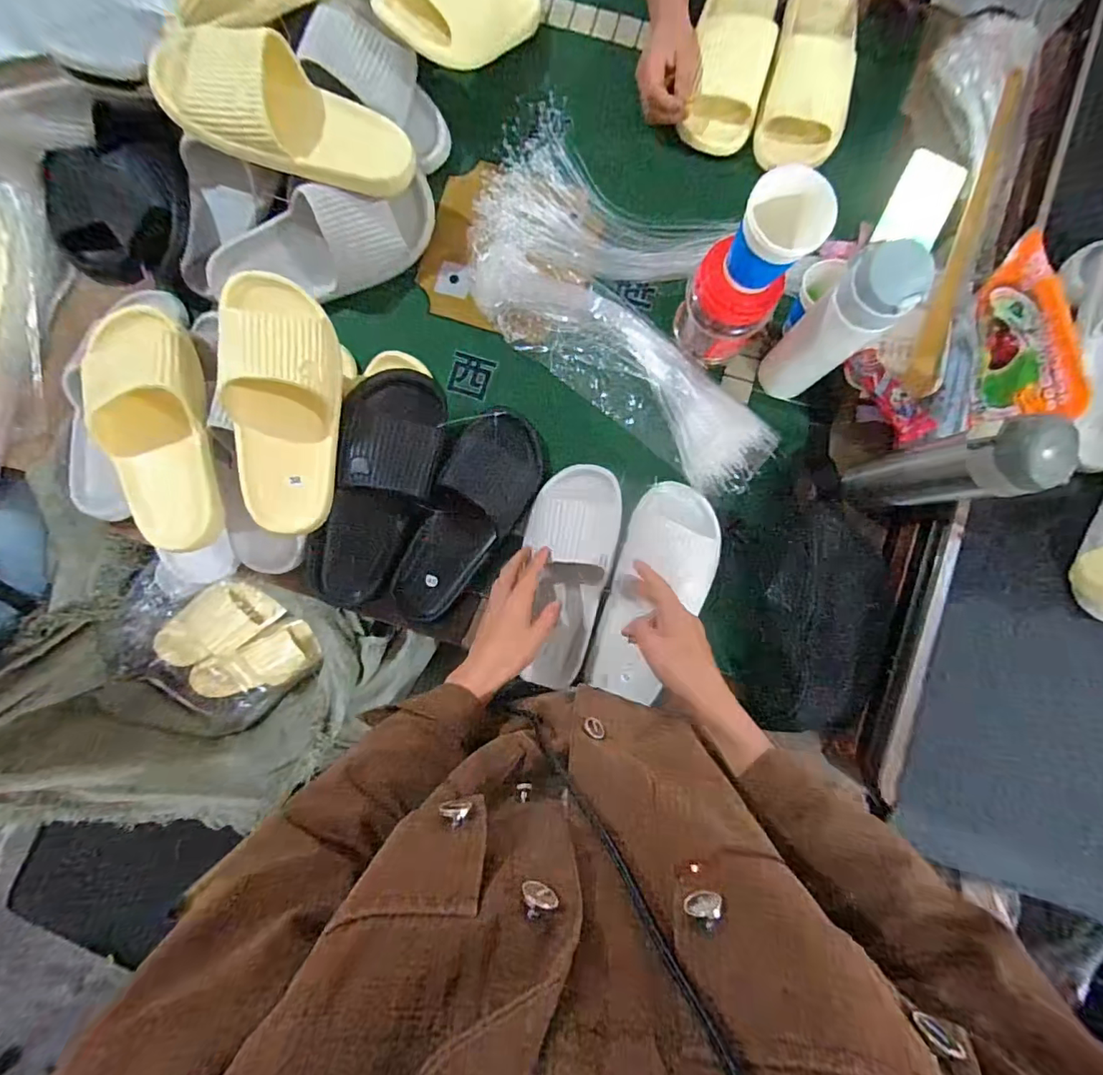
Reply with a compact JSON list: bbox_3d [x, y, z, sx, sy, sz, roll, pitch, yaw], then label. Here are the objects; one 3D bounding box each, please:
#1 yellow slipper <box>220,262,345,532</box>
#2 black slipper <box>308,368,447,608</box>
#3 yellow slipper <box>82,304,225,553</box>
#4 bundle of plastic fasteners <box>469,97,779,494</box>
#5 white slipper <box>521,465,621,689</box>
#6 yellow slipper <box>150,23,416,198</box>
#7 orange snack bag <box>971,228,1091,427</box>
[{"bbox_3d":[-0.263,-0.128,0.490,0.104,0.075,0.243,-1,98,-16],"label":"yellow slipper"},{"bbox_3d":[-0.194,-0.047,0.569,0.100,0.085,0.282,22,100,3],"label":"black slipper"},{"bbox_3d":[-0.394,-0.107,0.496,0.095,0.060,0.244,-7,86,2],"label":"yellow slipper"},{"bbox_3d":[0.100,-0.303,0.607,0.493,0.067,0.262,39,89,4],"label":"bundle of plastic fasteners"},{"bbox_3d":[0.020,0.043,0.587,0.107,0.055,0.263,6,86,3],"label":"white slipper"},{"bbox_3d":[-0.283,-0.451,0.535,0.263,0.079,0.104,13,87,-16],"label":"yellow slipper"},{"bbox_3d":[0.428,-0.185,0.456,0.018,0.109,0.163,-2,87,2],"label":"orange snack bag"}]

